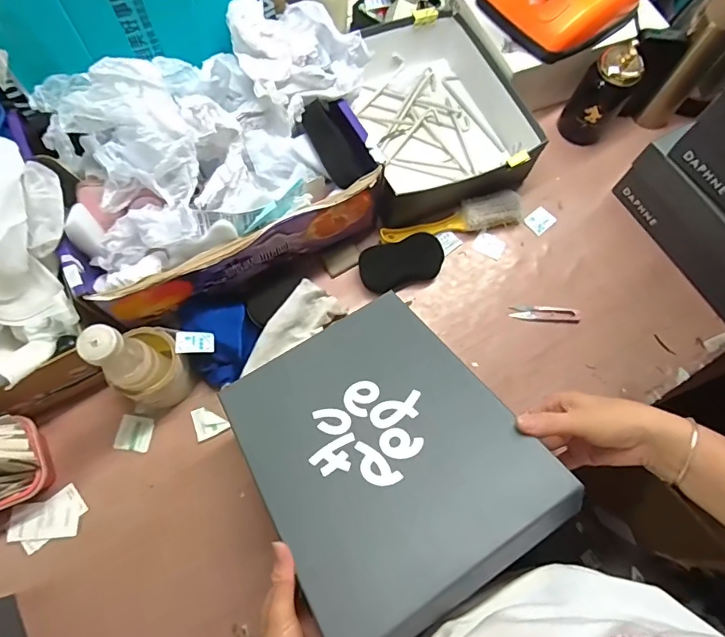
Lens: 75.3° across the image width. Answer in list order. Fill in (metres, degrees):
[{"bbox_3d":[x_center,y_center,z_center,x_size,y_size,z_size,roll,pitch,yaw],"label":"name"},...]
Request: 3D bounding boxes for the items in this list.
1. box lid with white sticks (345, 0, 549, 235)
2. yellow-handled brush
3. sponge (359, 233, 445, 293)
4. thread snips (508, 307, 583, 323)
[{"bbox_3d":[0.101,-0.338,0.769,0.254,0.089,0.340,-19,73,-9],"label":"box lid with white sticks"},{"bbox_3d":[0.143,-0.149,0.732,0.230,0.034,0.052,-15,72,-8],"label":"yellow-handled brush"},{"bbox_3d":[0.058,-0.082,0.701,0.121,0.037,0.060,-16,72,-8],"label":"sponge"},{"bbox_3d":[0.271,-0.007,0.700,0.101,0.008,0.025,5,70,-1],"label":"thread snips"}]

